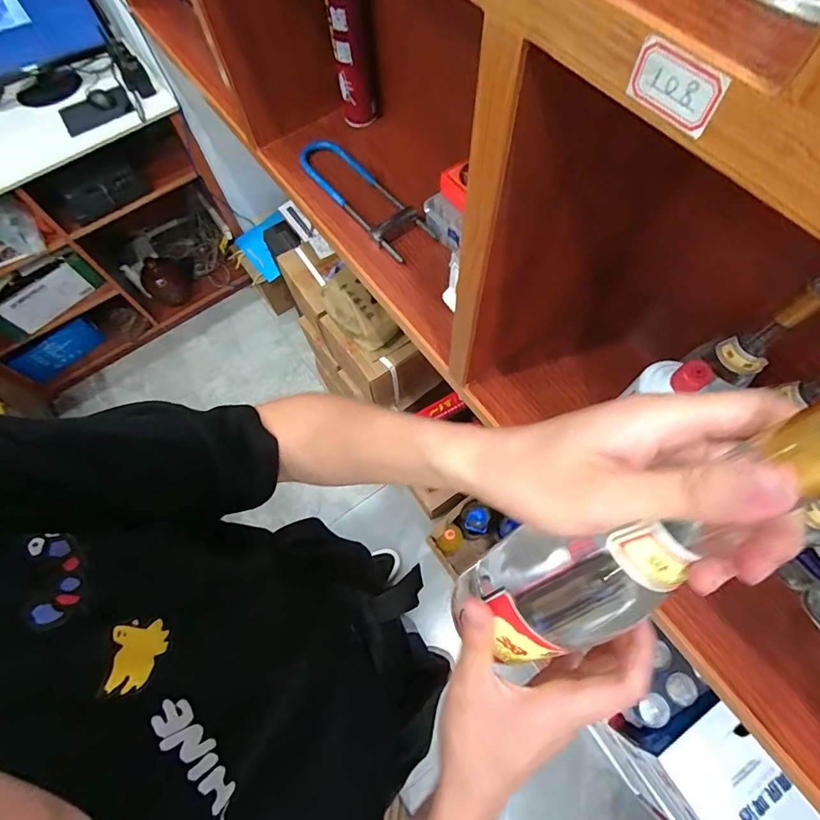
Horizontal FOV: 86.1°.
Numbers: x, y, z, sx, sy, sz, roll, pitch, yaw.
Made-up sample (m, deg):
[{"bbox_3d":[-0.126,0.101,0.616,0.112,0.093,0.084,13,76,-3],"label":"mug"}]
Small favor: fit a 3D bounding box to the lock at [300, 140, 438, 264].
[{"bbox_3d":[-0.088,-0.397,0.810,0.095,0.031,0.341,-37,71,-12],"label":"lock"}]

